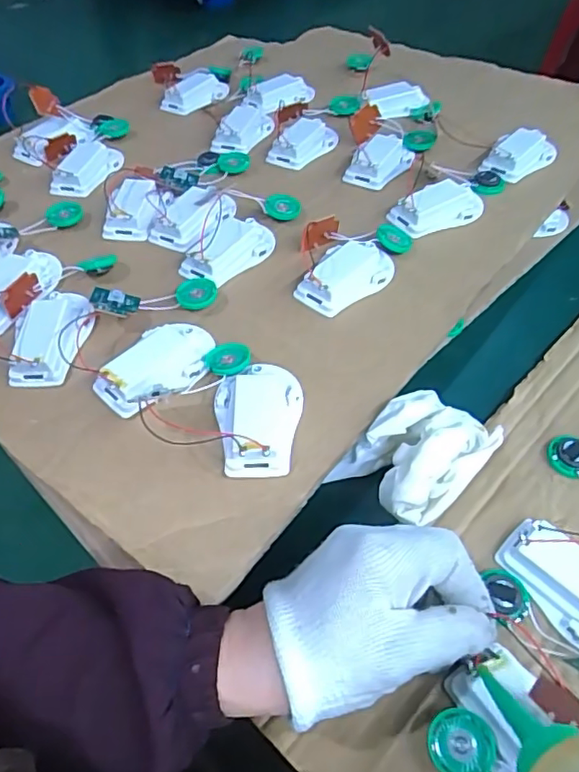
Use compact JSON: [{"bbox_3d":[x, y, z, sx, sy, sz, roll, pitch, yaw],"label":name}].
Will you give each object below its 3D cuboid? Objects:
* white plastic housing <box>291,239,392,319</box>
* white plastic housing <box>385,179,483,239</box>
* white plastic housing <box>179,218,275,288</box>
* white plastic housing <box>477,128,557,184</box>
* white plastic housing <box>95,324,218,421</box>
[{"bbox_3d":[0.043,-0.081,0.417,0.074,0.022,0.037,-34,59,-23],"label":"white plastic housing"},{"bbox_3d":[0.120,-0.144,0.463,0.076,0.017,0.039,-24,56,-17],"label":"white plastic housing"},{"bbox_3d":[-0.045,-0.106,0.439,0.045,0.025,0.073,26,57,20],"label":"white plastic housing"},{"bbox_3d":[0.200,-0.201,0.500,0.041,0.017,0.069,36,61,25],"label":"white plastic housing"},{"bbox_3d":[-0.084,-0.014,0.372,0.046,0.021,0.080,37,61,26],"label":"white plastic housing"}]

